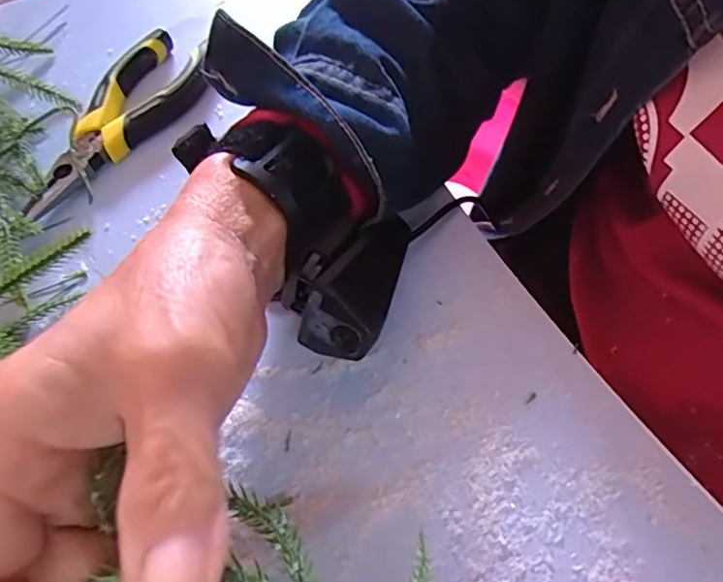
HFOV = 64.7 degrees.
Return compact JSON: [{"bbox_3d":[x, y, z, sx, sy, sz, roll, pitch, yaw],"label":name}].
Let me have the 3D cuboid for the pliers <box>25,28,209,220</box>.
[{"bbox_3d":[-0.144,-0.098,0.327,0.050,0.019,0.134,31,65,22],"label":"pliers"}]

